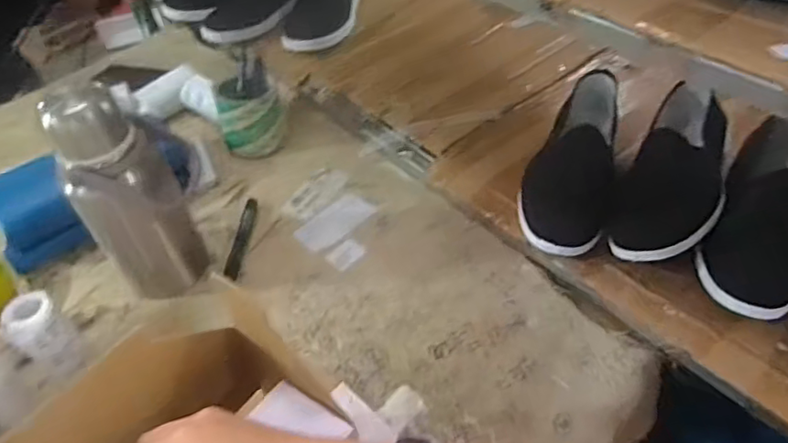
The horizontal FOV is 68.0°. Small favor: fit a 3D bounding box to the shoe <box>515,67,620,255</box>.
[{"bbox_3d":[0.210,-0.075,0.664,0.087,0.072,0.268,15,50,19],"label":"shoe"}]

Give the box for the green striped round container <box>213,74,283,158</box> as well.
[{"bbox_3d":[-0.200,-0.151,0.813,0.088,0.080,0.086,-18,47,-11],"label":"green striped round container"}]

